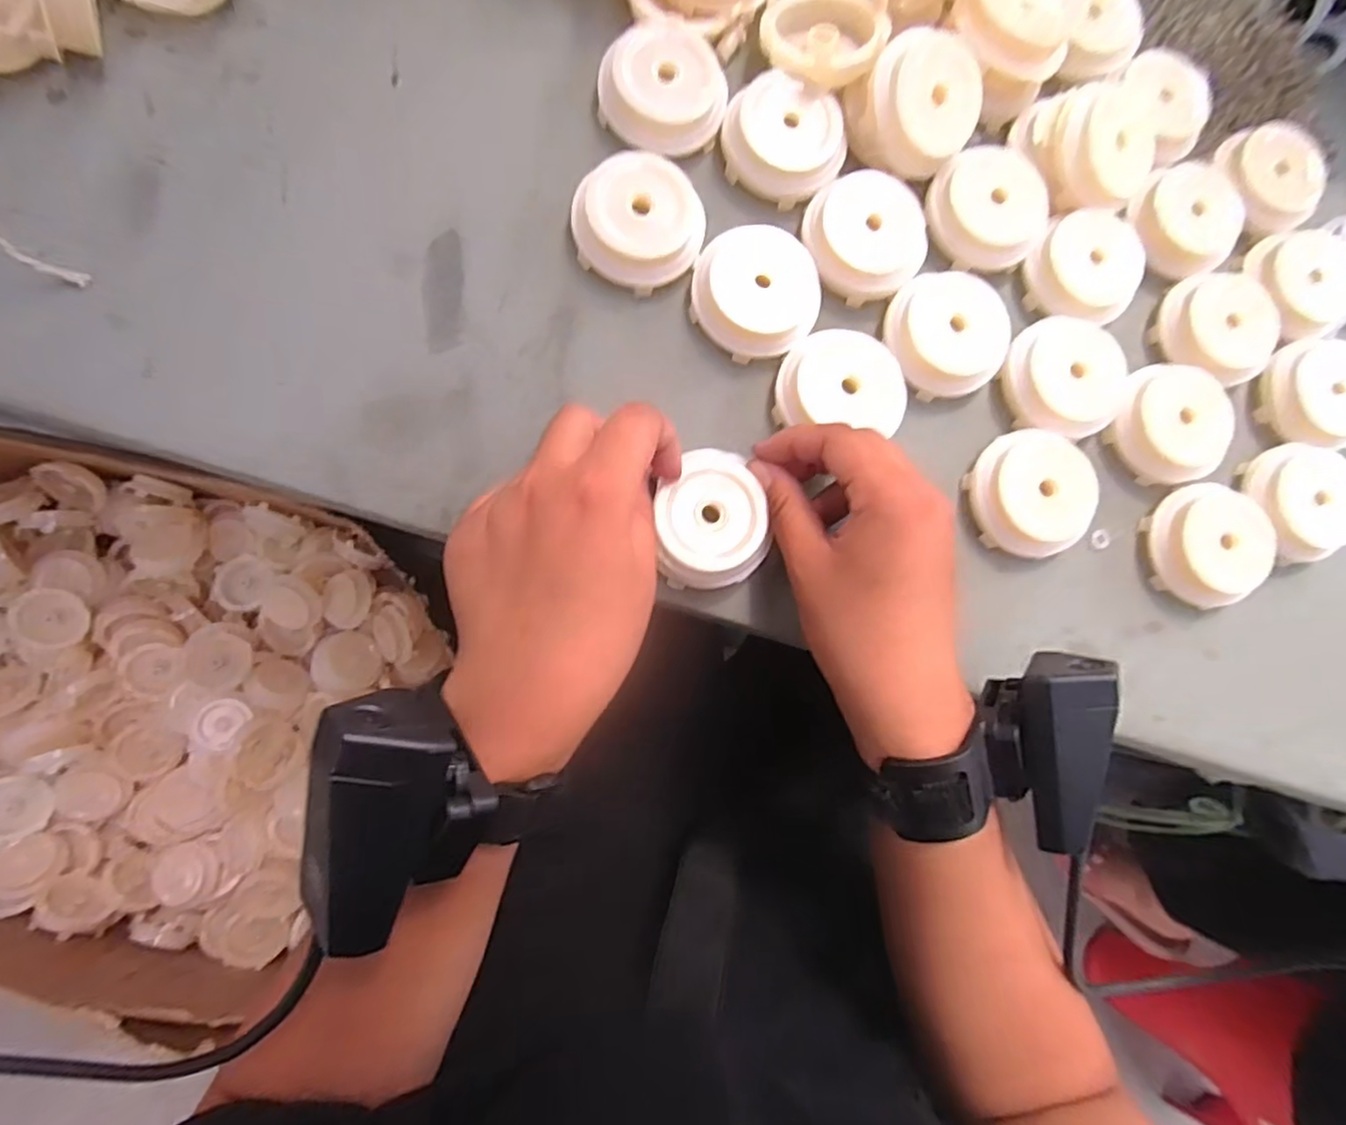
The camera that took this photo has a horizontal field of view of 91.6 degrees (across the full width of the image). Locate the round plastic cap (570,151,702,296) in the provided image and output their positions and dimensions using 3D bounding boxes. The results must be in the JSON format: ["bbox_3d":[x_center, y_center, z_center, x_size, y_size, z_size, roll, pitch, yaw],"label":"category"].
[{"bbox_3d":[-0.014,-0.149,0.288,0.051,0.020,0.053,1,84,-9],"label":"round plastic cap"}]

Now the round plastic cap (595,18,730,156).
[{"bbox_3d":[-0.002,-0.215,0.298,0.053,0.018,0.055,1,84,-9],"label":"round plastic cap"}]

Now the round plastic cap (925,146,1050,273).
[{"bbox_3d":[0.153,-0.173,0.318,0.055,0.013,0.056,-24,89,-11],"label":"round plastic cap"}]

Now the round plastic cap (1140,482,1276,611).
[{"bbox_3d":[0.256,-0.007,0.316,0.053,0.023,0.051,1,84,-9],"label":"round plastic cap"}]

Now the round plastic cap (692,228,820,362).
[{"bbox_3d":[0.037,-0.121,0.295,0.056,0.020,0.052,1,84,-9],"label":"round plastic cap"}]

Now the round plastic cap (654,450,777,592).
[{"bbox_3d":[0.016,-0.019,0.280,0.045,0.020,0.057,-4,85,-7],"label":"round plastic cap"}]

